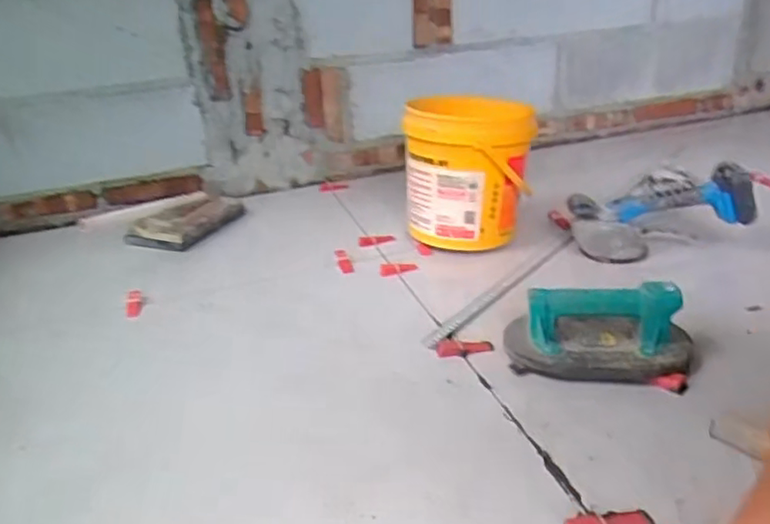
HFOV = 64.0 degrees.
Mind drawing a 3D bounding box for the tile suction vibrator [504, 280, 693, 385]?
[{"bbox_3d":[0.285,0.088,0.821,0.235,0.098,0.130,4,27,15],"label":"tile suction vibrator"}]

